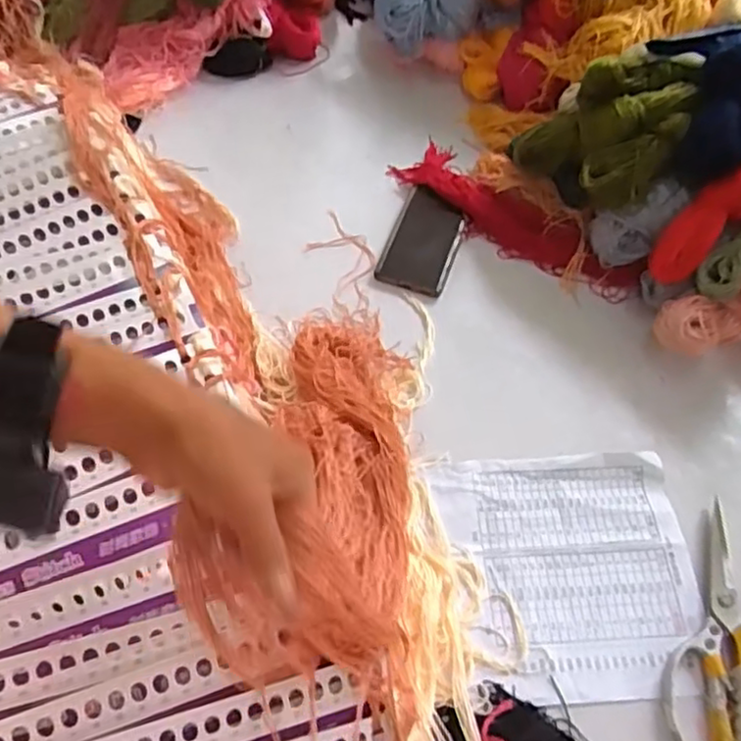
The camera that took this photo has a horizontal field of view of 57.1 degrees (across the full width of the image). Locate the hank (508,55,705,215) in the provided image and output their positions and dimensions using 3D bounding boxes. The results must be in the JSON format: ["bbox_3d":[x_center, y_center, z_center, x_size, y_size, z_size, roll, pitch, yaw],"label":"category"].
[{"bbox_3d":[0.241,-0.255,0.715,0.147,0.113,0.139,2,59,-3],"label":"hank"}]

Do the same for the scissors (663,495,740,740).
[{"bbox_3d":[0.292,0.211,0.555,0.090,0.018,0.207,15,59,5],"label":"scissors"}]

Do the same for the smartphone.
[{"bbox_3d":[0.059,-0.146,0.754,0.076,0.016,0.140,18,59,6],"label":"smartphone"}]

